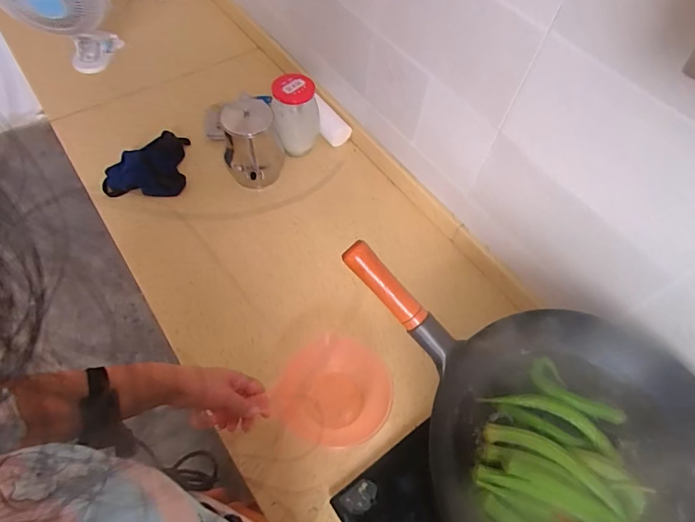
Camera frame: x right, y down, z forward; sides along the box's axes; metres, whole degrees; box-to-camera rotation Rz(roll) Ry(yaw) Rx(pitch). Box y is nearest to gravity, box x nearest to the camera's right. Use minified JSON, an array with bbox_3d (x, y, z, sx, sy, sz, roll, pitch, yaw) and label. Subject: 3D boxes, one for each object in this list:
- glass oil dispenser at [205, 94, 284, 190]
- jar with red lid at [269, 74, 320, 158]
[{"bbox_3d":[-0.201,-0.223,0.841,0.115,0.163,0.121,2,59,-3],"label":"glass oil dispenser"},{"bbox_3d":[-0.110,-0.313,0.906,0.095,0.147,0.100,1,59,-3],"label":"jar with red lid"}]

